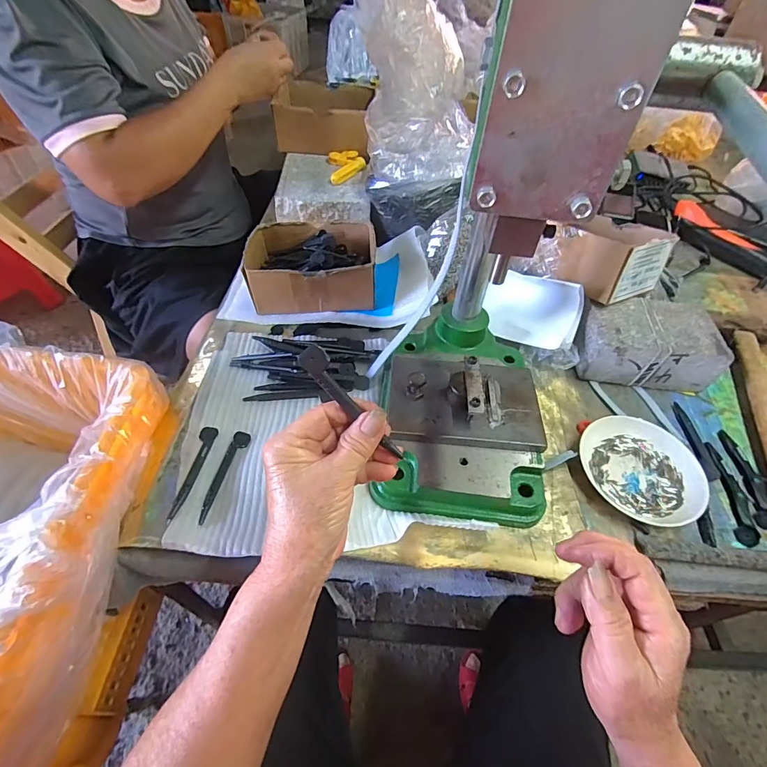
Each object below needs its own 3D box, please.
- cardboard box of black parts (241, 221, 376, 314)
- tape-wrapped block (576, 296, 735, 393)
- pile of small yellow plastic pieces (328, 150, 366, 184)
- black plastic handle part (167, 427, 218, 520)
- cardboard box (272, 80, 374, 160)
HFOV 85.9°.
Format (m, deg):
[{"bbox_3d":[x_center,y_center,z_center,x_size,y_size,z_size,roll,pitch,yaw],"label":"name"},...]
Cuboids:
[{"bbox_3d":[-0.096,-0.162,0.564,0.164,0.068,0.131,1,50,-5],"label":"cardboard box of black parts"},{"bbox_3d":[0.324,-0.052,0.518,0.152,0.067,0.101,9,50,2],"label":"tape-wrapped block"},{"bbox_3d":[-0.058,-0.350,0.666,0.057,0.019,0.090,-3,50,-8],"label":"pile of small yellow plastic pieces"},{"bbox_3d":[-0.184,0.083,0.399,0.016,0.004,0.100,6,50,0],"label":"black plastic handle part"},{"bbox_3d":[-0.099,-0.451,0.707,0.156,0.079,0.152,7,50,0],"label":"cardboard box"}]

